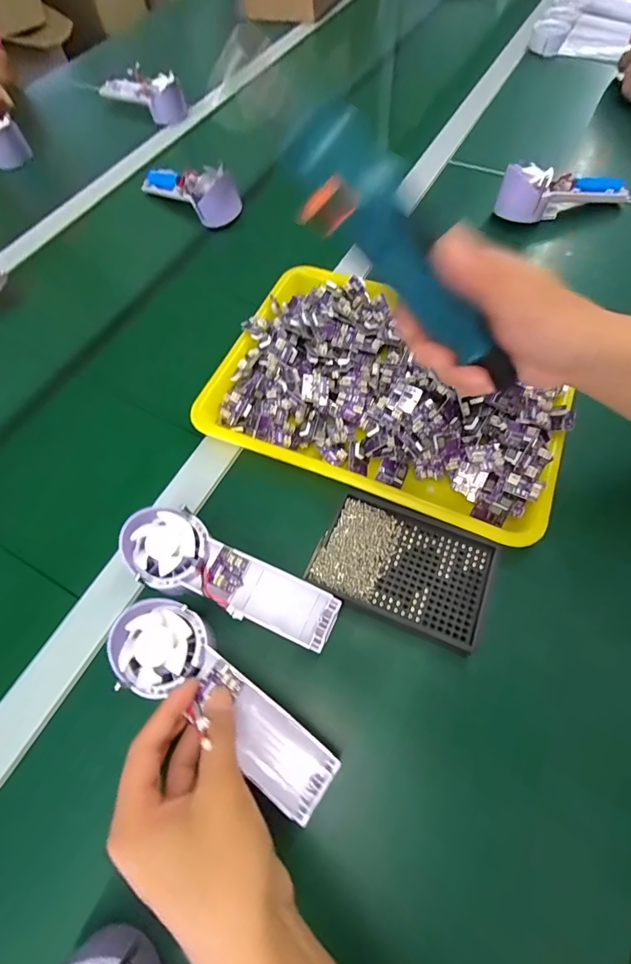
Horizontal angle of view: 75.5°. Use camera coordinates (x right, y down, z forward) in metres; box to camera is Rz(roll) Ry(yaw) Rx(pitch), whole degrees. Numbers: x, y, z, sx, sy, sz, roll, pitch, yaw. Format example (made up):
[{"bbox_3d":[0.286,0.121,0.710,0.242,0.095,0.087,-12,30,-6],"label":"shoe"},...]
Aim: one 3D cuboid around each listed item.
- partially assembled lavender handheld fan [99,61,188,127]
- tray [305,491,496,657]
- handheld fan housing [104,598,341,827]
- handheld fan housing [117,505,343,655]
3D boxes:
[{"bbox_3d":[-0.309,-0.697,0.727,0.177,0.048,0.069,37,71,19],"label":"partially assembled lavender handheld fan"},{"bbox_3d":[0.071,0.068,0.332,0.134,0.011,0.087,21,67,13],"label":"tray"},{"bbox_3d":[-0.067,0.150,0.282,0.176,0.023,0.060,34,70,12],"label":"handheld fan housing"},{"bbox_3d":[-0.070,0.077,0.319,0.174,0.034,0.061,27,68,15],"label":"handheld fan housing"}]

